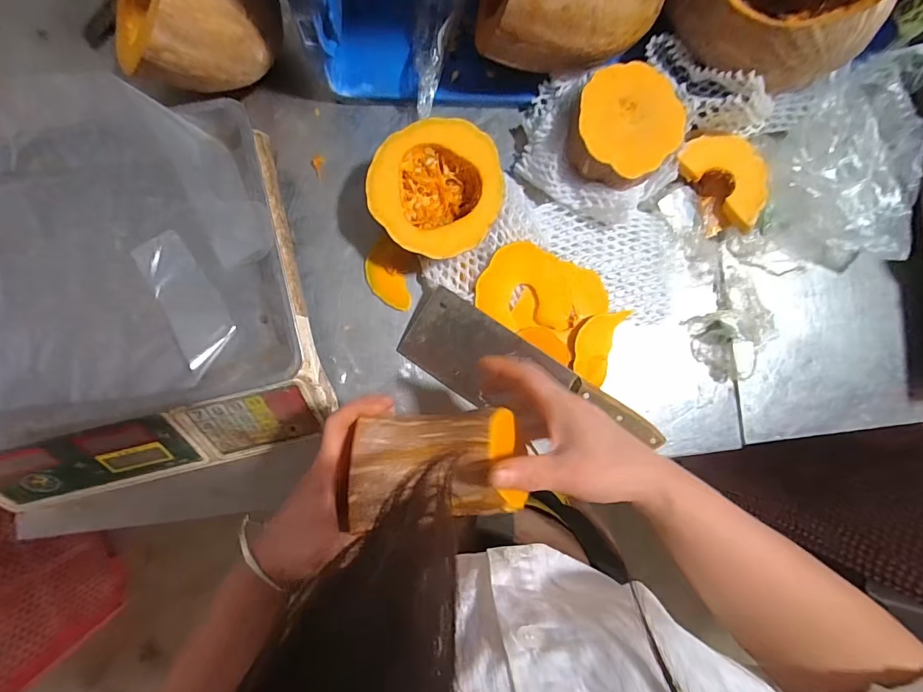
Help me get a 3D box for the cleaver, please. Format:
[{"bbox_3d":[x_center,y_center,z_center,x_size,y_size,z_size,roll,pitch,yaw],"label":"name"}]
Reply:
[{"bbox_3d":[0.073,0.049,0.475,0.289,0.025,0.088,33,85,-2],"label":"cleaver"}]

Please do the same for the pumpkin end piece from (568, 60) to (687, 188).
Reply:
[{"bbox_3d":[0.171,-0.230,0.463,0.117,0.054,0.108,0,87,-5],"label":"pumpkin end piece"}]

